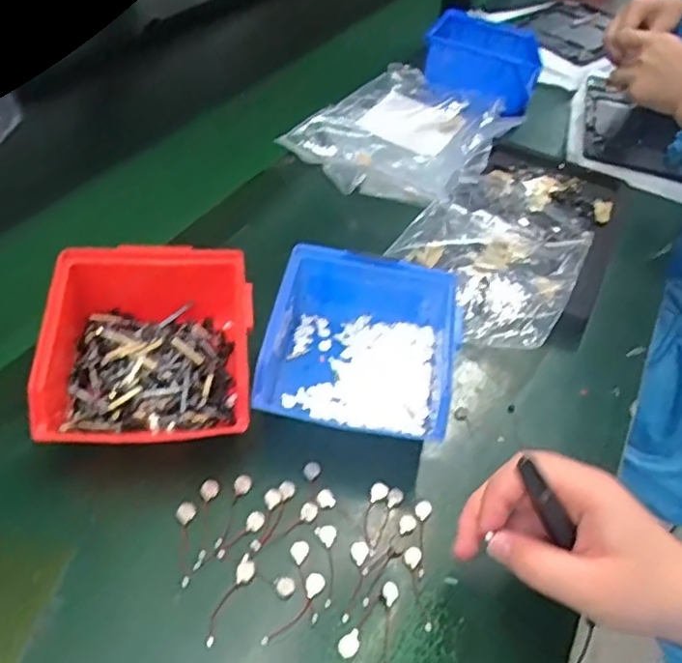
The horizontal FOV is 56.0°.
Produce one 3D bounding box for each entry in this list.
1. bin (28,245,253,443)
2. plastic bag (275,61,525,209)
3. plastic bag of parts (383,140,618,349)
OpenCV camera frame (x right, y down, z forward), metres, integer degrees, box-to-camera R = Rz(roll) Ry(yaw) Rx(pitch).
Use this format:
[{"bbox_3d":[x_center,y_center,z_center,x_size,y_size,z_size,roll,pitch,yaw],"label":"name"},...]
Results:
[{"bbox_3d":[-0.120,0.012,0.418,0.124,0.085,0.139,-4,44,-9],"label":"bin"},{"bbox_3d":[0.078,-0.213,0.692,0.190,0.045,0.247,28,47,22],"label":"plastic bag"},{"bbox_3d":[0.160,-0.099,0.592,0.141,0.023,0.291,30,51,13],"label":"plastic bag of parts"}]

